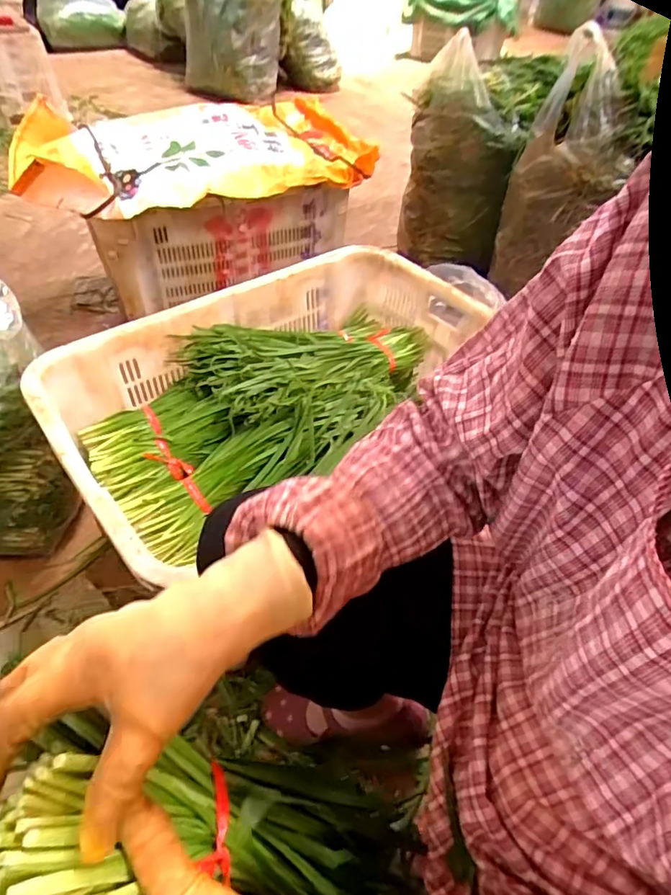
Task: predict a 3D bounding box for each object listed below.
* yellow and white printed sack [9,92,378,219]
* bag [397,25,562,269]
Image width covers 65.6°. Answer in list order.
[{"bbox_3d":[-0.336,-0.714,1.257,0.768,0.113,0.492,-19,51,-20],"label":"yellow and white printed sack"},{"bbox_3d":[0.381,-0.805,1.478,0.336,0.484,0.332,13,47,9],"label":"bag"}]

